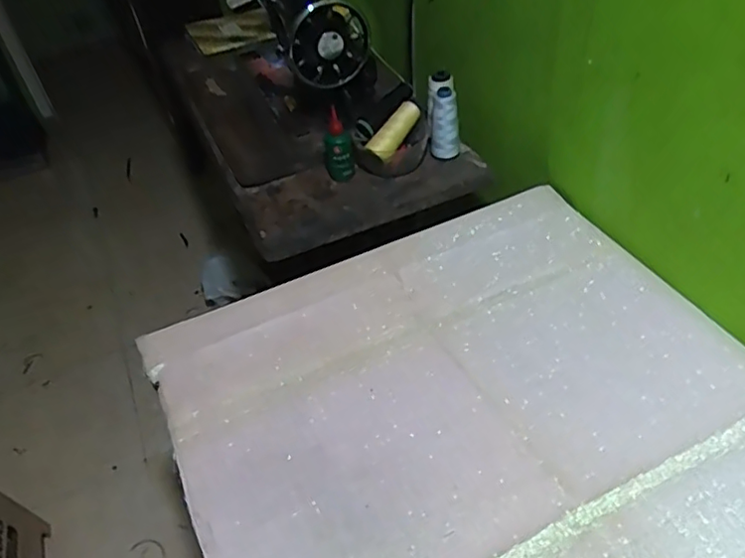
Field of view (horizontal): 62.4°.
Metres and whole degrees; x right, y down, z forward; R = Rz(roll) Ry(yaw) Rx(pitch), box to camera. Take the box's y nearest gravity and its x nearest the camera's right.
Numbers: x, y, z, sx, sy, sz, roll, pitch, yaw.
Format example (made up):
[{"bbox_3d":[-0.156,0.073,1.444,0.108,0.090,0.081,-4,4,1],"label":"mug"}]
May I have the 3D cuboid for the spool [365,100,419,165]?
[{"bbox_3d":[0.038,-0.236,0.978,0.034,0.041,0.108,30,77,34],"label":"spool"}]

